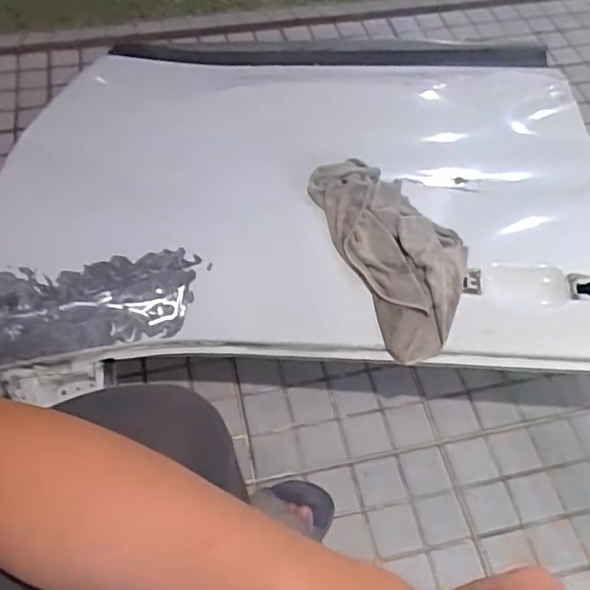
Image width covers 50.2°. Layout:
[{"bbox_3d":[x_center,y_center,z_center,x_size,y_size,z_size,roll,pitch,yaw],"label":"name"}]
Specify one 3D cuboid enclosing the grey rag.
[{"bbox_3d":[0.152,-0.083,0.982,0.167,0.074,0.367,-18,55,-15],"label":"grey rag"}]

